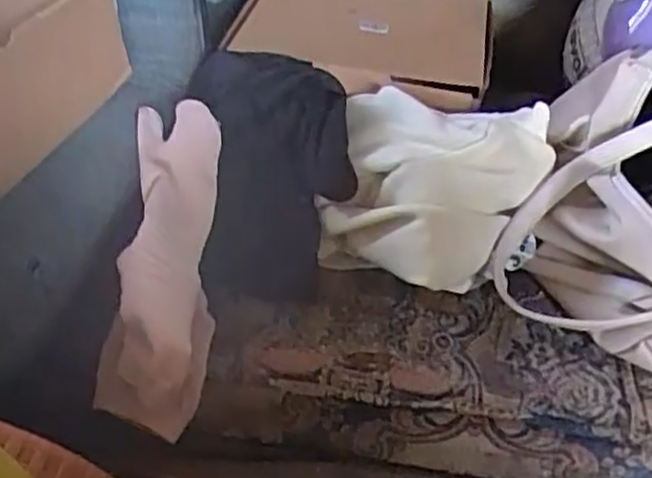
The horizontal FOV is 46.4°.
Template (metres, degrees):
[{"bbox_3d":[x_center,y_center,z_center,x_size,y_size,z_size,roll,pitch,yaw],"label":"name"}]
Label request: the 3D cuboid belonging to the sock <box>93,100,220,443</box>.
[{"bbox_3d":[-0.133,0.013,0.619,0.079,0.071,0.276,0,62,3],"label":"sock"}]

